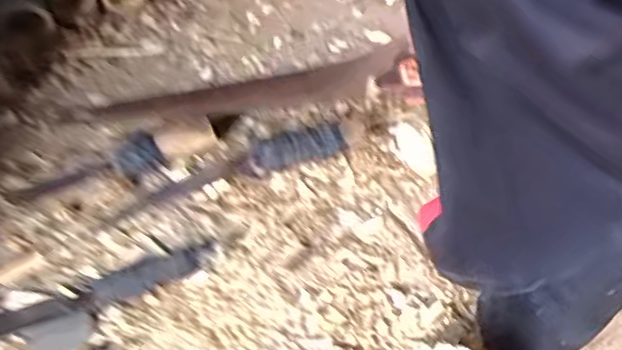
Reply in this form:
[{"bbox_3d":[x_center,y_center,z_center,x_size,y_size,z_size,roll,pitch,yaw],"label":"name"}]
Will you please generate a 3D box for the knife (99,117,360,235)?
[{"bbox_3d":[-0.089,-0.011,0.705,0.296,0.035,0.056,-13,52,-8],"label":"knife"}]

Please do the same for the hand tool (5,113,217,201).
[{"bbox_3d":[-0.222,-0.013,0.728,0.245,0.047,0.054,-20,51,5],"label":"hand tool"}]

